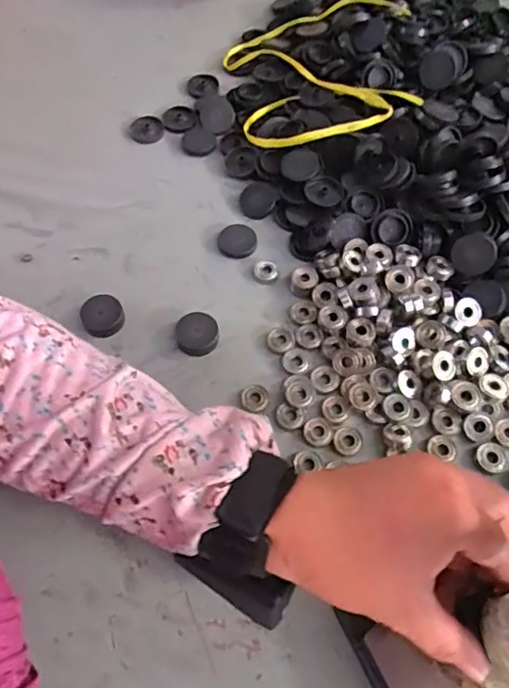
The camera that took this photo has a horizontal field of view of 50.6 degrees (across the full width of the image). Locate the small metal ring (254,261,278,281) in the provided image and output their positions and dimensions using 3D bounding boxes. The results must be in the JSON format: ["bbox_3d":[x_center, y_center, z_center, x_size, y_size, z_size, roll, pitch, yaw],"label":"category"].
[{"bbox_3d":[0.010,-0.062,0.451,0.019,0.004,0.018,-1,62,1],"label":"small metal ring"}]

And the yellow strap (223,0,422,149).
[{"bbox_3d":[0.074,-0.265,0.525,0.187,0.044,0.200,-11,63,-5],"label":"yellow strap"}]

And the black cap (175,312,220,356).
[{"bbox_3d":[-0.045,-0.008,0.422,0.032,0.016,0.033,-1,62,1],"label":"black cap"}]

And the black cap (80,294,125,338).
[{"bbox_3d":[-0.122,-0.022,0.434,0.033,0.015,0.035,-1,62,1],"label":"black cap"}]

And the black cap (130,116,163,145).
[{"bbox_3d":[-0.106,-0.212,0.530,0.031,0.005,0.033,-1,62,1],"label":"black cap"}]

